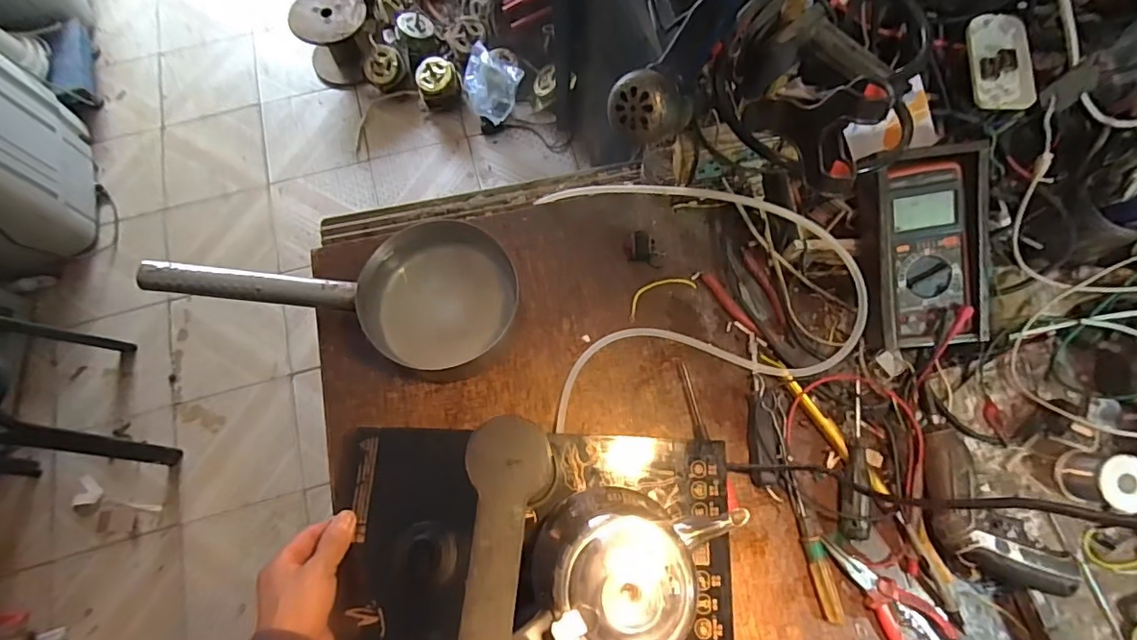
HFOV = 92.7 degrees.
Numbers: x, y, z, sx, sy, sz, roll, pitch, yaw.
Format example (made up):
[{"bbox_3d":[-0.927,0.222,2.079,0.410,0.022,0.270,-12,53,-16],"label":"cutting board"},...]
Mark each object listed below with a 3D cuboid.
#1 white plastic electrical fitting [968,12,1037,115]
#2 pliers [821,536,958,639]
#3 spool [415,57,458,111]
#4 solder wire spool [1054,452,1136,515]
[{"bbox_3d":[0.486,-0.290,0.614,0.058,0.018,0.124,-1,75,14],"label":"white plastic electrical fitting"},{"bbox_3d":[0.316,0.283,0.546,0.148,0.018,0.060,39,76,12],"label":"pliers"},{"bbox_3d":[-0.402,-0.724,1.655,0.130,0.121,0.131,-11,72,-3],"label":"spool"},{"bbox_3d":[0.531,0.160,0.538,0.051,0.057,0.058,-4,72,-1],"label":"solder wire spool"}]

